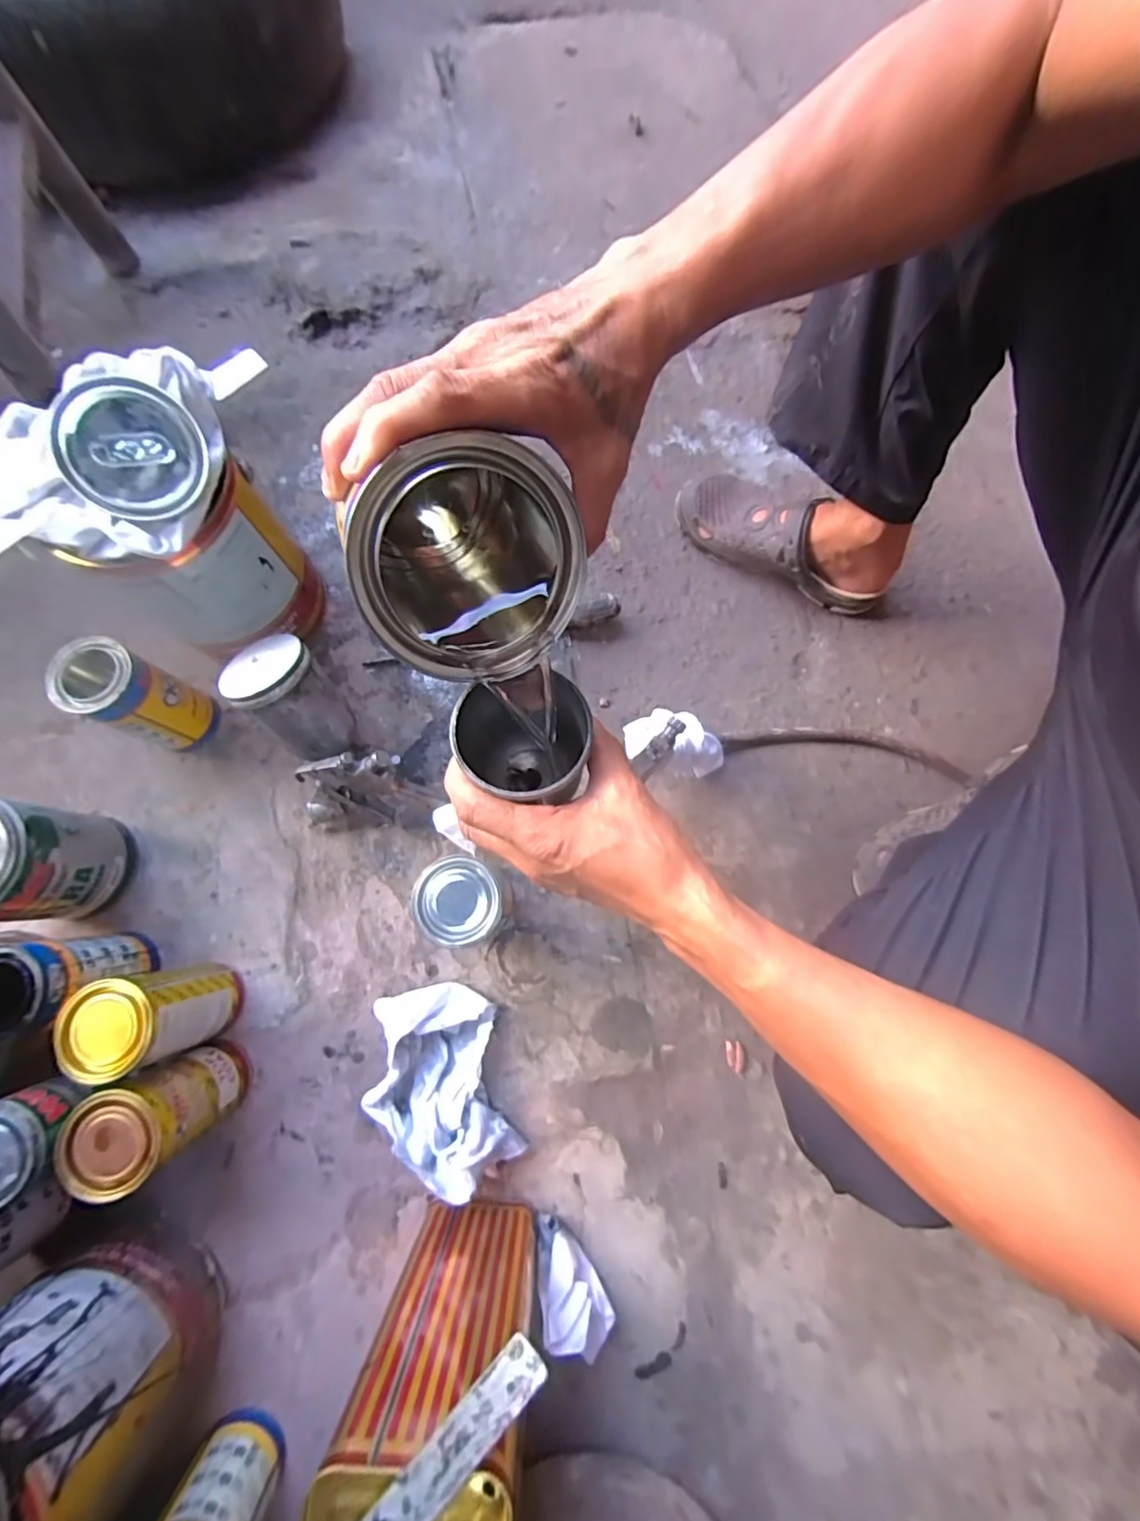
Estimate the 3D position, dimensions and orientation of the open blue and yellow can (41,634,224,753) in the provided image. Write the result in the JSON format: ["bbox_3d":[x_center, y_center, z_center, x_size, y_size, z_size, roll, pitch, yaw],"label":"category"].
[{"bbox_3d":[-0.427,-0.056,0.560,0.072,0.143,0.073,29,76,3],"label":"open blue and yellow can"}]

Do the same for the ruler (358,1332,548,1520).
[{"bbox_3d":[-0.095,0.388,0.273,0.215,0.006,0.027,-44,73,-10],"label":"ruler"}]

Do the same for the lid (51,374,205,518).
[{"bbox_3d":[-0.327,-0.231,0.414,0.094,0.010,0.092,-3,99,-22],"label":"lid"}]

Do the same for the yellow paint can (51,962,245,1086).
[{"bbox_3d":[-0.358,0.222,0.483,0.072,0.131,0.071,0,76,-1],"label":"yellow paint can"}]

